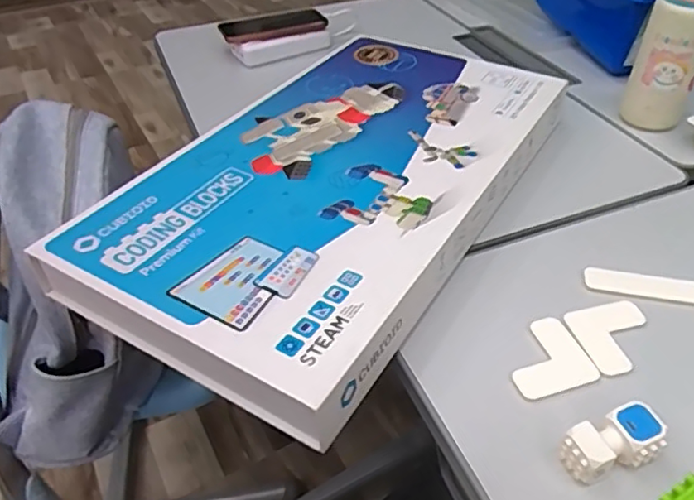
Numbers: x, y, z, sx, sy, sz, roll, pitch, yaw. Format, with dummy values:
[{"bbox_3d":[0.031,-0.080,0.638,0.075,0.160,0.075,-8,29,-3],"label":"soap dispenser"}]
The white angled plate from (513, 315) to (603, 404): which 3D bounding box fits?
[{"bbox_3d":[0.159,0.086,0.476,0.066,0.005,0.067,-11,43,-12],"label":"white angled plate"}]

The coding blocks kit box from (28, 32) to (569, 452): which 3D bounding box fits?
[{"bbox_3d":[0.000,-0.085,0.617,0.302,0.045,0.563,22,46,24],"label":"coding blocks kit box"}]

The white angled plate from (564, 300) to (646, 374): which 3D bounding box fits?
[{"bbox_3d":[0.226,0.071,0.495,0.069,0.004,0.068,-11,43,-11],"label":"white angled plate"}]

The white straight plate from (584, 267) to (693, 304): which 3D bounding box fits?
[{"bbox_3d":[0.270,0.033,0.531,0.105,0.005,0.029,9,42,10],"label":"white straight plate"}]

